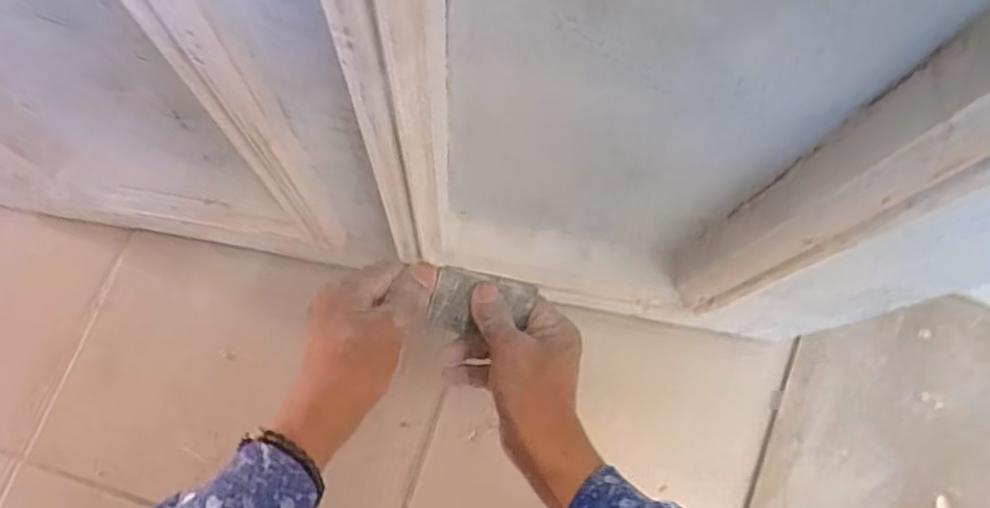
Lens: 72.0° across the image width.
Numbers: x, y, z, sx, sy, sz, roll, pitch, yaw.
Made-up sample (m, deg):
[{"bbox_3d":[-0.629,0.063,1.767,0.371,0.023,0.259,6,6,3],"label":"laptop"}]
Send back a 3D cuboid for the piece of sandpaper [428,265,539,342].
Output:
[{"bbox_3d":[-0.011,0.038,0.493,0.067,0.007,0.055,16,115,-1],"label":"piece of sandpaper"}]

